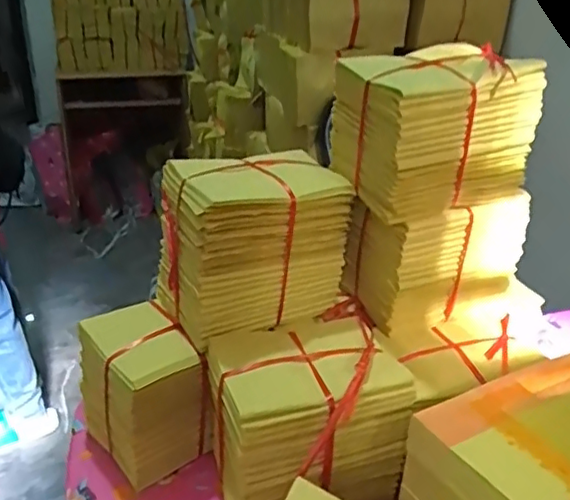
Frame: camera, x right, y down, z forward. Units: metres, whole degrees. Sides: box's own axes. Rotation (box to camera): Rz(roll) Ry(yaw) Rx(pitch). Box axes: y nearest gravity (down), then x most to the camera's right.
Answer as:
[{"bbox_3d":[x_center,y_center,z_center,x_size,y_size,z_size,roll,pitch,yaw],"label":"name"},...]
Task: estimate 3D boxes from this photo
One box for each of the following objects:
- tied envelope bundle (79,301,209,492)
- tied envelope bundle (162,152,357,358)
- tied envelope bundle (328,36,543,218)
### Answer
[{"bbox_3d":[-0.149,0.152,0.641,0.092,0.149,0.125,-18,32,-35],"label":"tied envelope bundle"},{"bbox_3d":[-0.032,-0.008,0.636,0.183,0.153,0.112,-12,29,-26],"label":"tied envelope bundle"},{"bbox_3d":[0.146,-0.120,0.602,0.170,0.134,0.120,-8,27,-19],"label":"tied envelope bundle"}]

